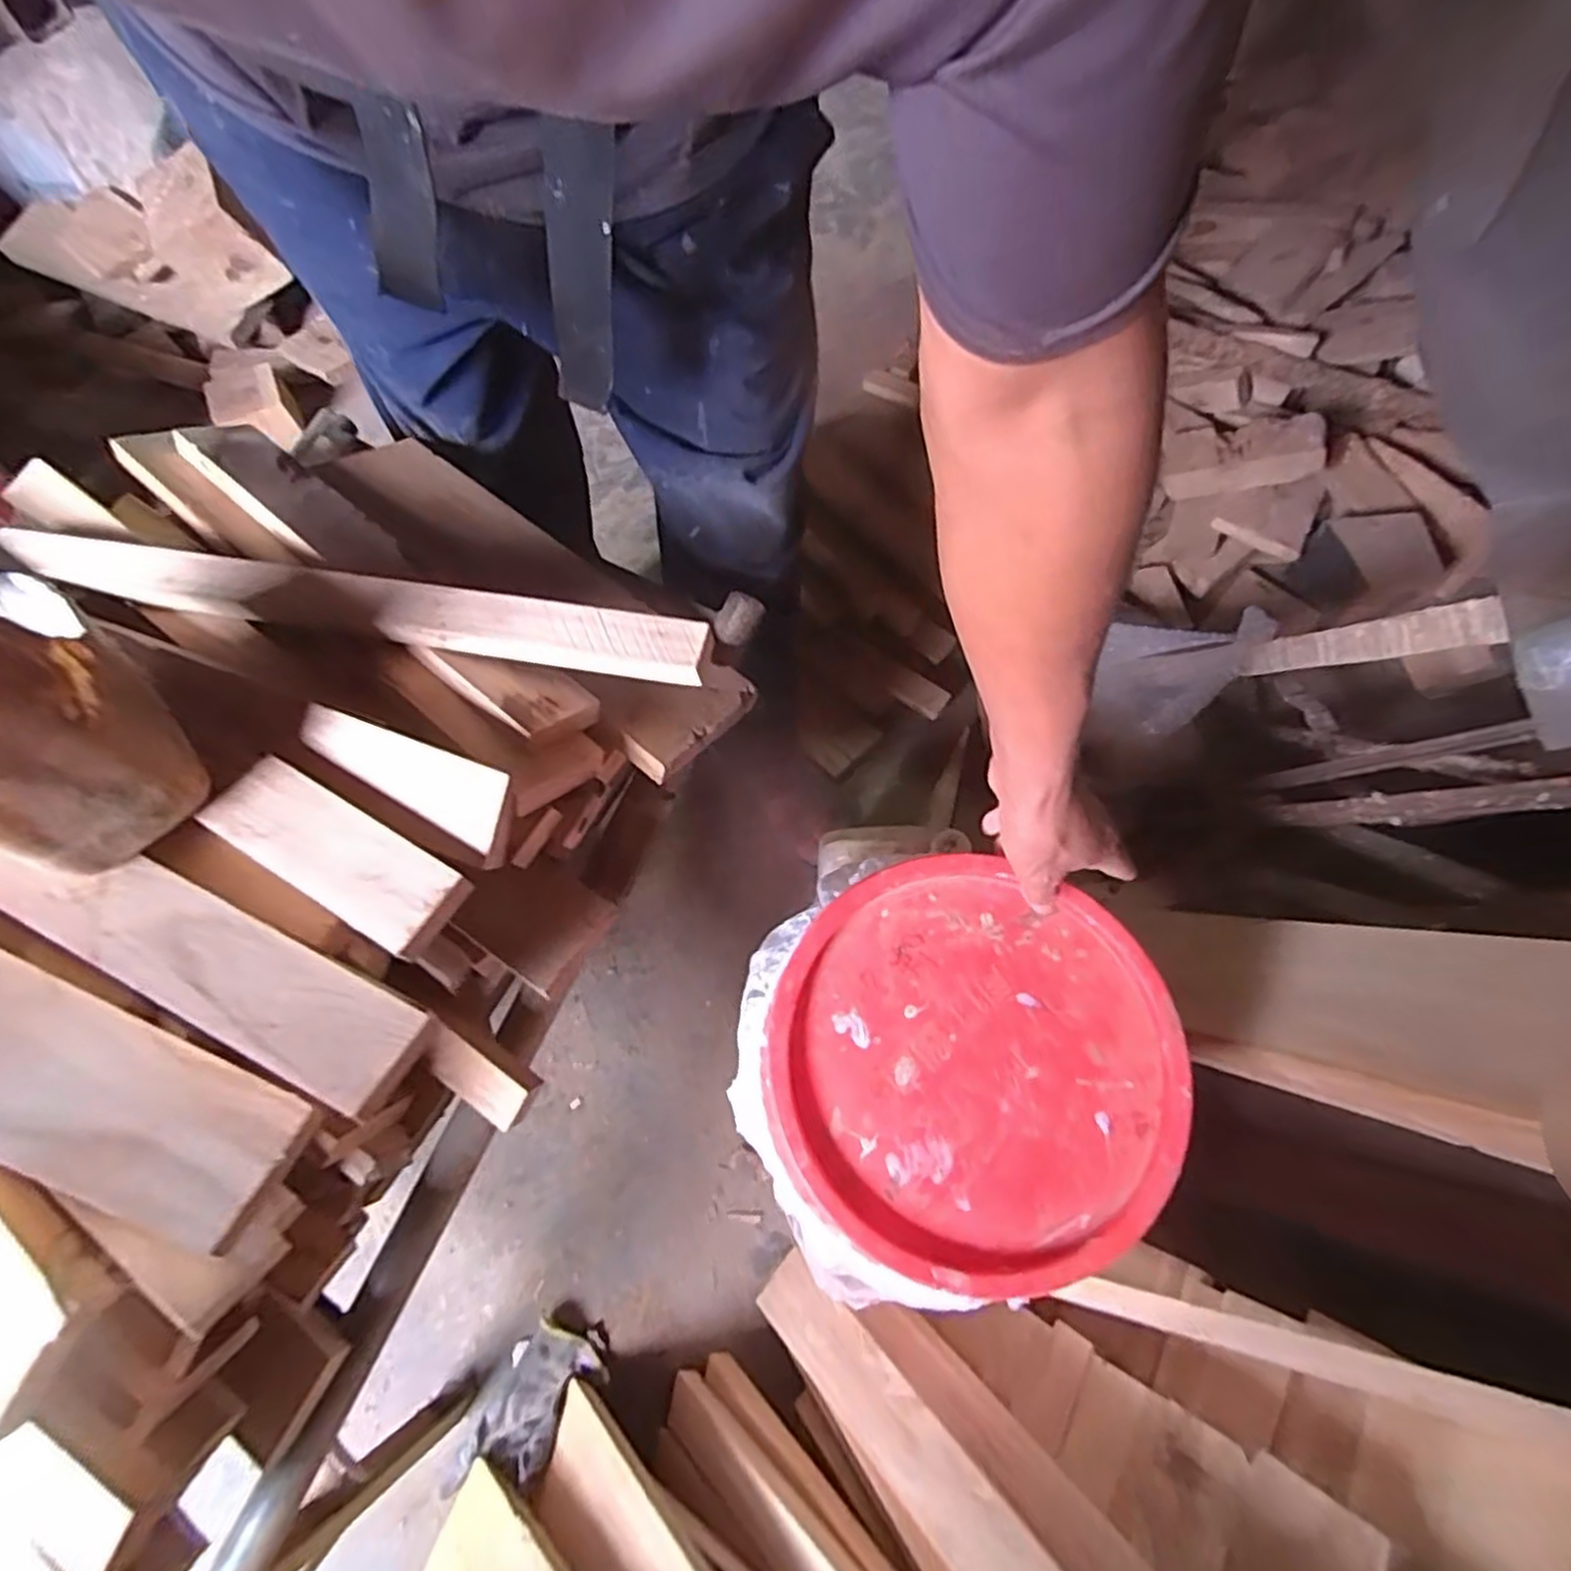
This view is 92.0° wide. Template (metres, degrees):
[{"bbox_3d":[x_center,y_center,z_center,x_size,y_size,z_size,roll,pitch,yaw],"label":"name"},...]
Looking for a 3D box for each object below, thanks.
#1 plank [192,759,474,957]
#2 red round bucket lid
[{"bbox_3d":[-0.245,0.037,0.410,0.151,0.014,0.050,28,71,14],"label":"plank"},{"bbox_3d":[0.132,0.197,0.548,0.285,0.030,0.279,-1,66,2],"label":"red round bucket lid"}]

